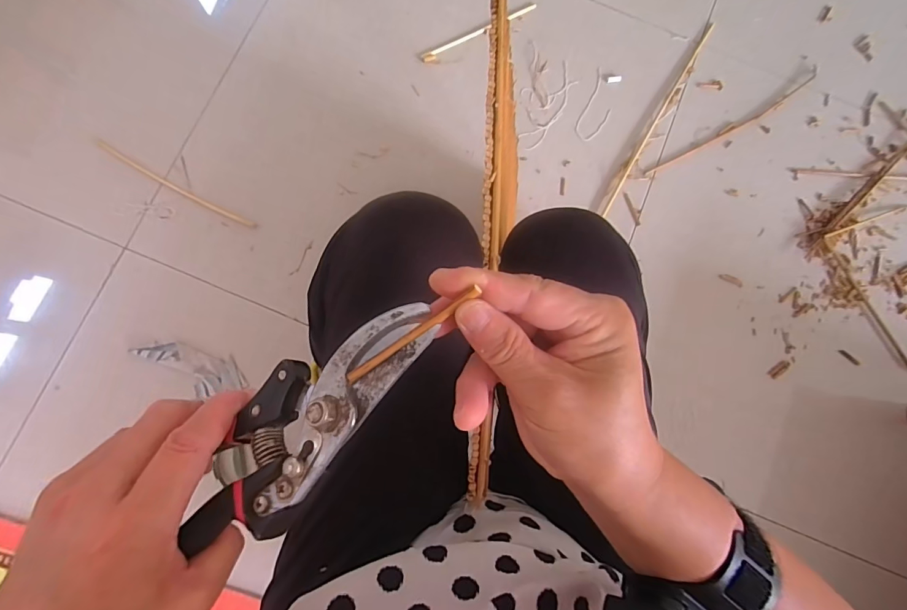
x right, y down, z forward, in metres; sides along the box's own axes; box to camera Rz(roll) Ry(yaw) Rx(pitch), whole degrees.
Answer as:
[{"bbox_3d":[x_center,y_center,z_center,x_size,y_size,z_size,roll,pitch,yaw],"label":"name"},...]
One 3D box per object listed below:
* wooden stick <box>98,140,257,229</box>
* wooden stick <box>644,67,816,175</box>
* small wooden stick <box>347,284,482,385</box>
[{"bbox_3d":[-0.495,-0.211,0.763,0.330,0.015,0.016,28,82,3],"label":"wooden stick"},{"bbox_3d":[0.547,-0.350,0.827,0.418,0.008,0.026,-32,84,-5],"label":"wooden stick"},{"bbox_3d":[-0.018,0.014,0.185,0.068,0.004,0.004,-34,84,10],"label":"small wooden stick"}]

